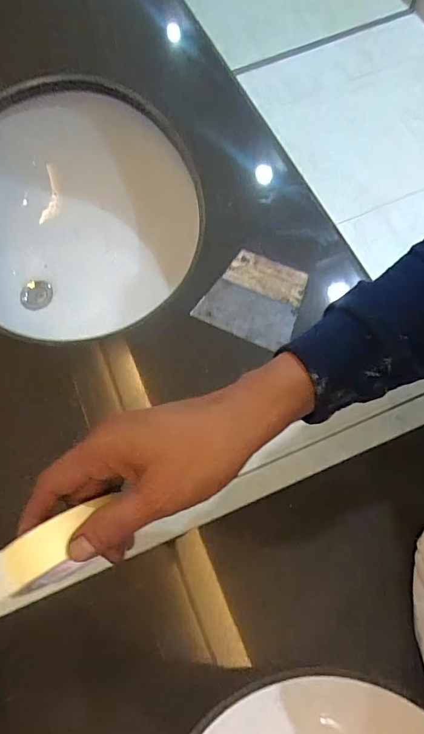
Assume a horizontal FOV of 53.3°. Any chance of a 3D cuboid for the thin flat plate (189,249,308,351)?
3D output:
[{"bbox_3d":[0.048,-0.078,0.468,0.101,0.011,0.097,24,72,12],"label":"thin flat plate"}]

